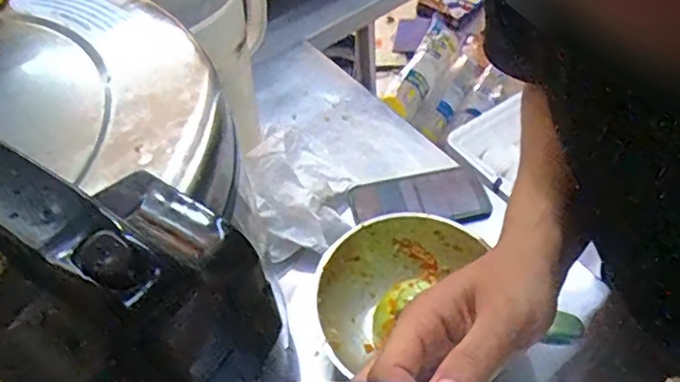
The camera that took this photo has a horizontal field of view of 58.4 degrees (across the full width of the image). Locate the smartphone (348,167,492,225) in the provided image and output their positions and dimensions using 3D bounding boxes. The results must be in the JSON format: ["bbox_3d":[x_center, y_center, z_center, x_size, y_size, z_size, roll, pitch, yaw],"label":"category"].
[{"bbox_3d":[0.096,0.013,0.733,0.159,0.013,0.085,-14,52,-6],"label":"smartphone"}]

